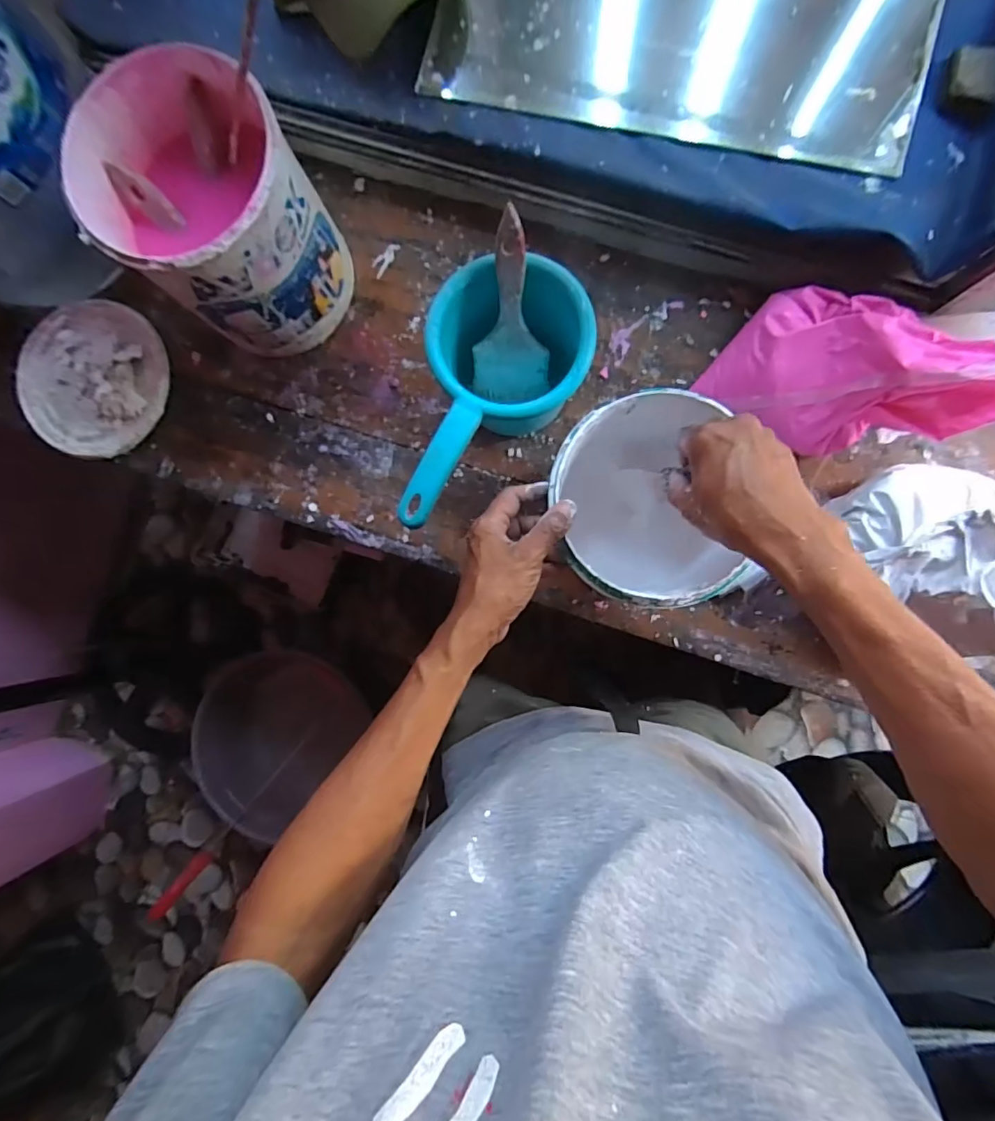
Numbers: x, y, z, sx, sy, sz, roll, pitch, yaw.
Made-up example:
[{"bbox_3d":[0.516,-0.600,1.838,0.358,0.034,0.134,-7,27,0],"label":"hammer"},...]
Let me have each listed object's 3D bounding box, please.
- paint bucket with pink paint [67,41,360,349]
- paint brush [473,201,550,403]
[{"bbox_3d":[-0.261,-0.324,0.513,0.168,0.182,0.180,0,88,4],"label":"paint bucket with pink paint"},{"bbox_3d":[0.012,-0.226,0.492,0.075,0.179,0.011,2,56,4],"label":"paint brush"}]

